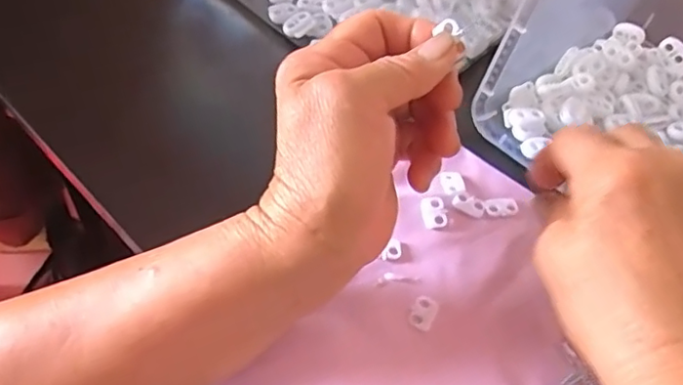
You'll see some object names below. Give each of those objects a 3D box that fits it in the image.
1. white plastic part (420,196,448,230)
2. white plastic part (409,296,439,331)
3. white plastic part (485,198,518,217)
[{"bbox_3d":[0.052,0.011,0.333,0.014,0.004,0.018,-6,56,-10],"label":"white plastic part"},{"bbox_3d":[0.042,0.059,0.298,0.012,0.004,0.019,27,56,13],"label":"white plastic part"},{"bbox_3d":[0.091,0.008,0.339,0.017,0.004,0.011,-5,56,-10],"label":"white plastic part"}]

